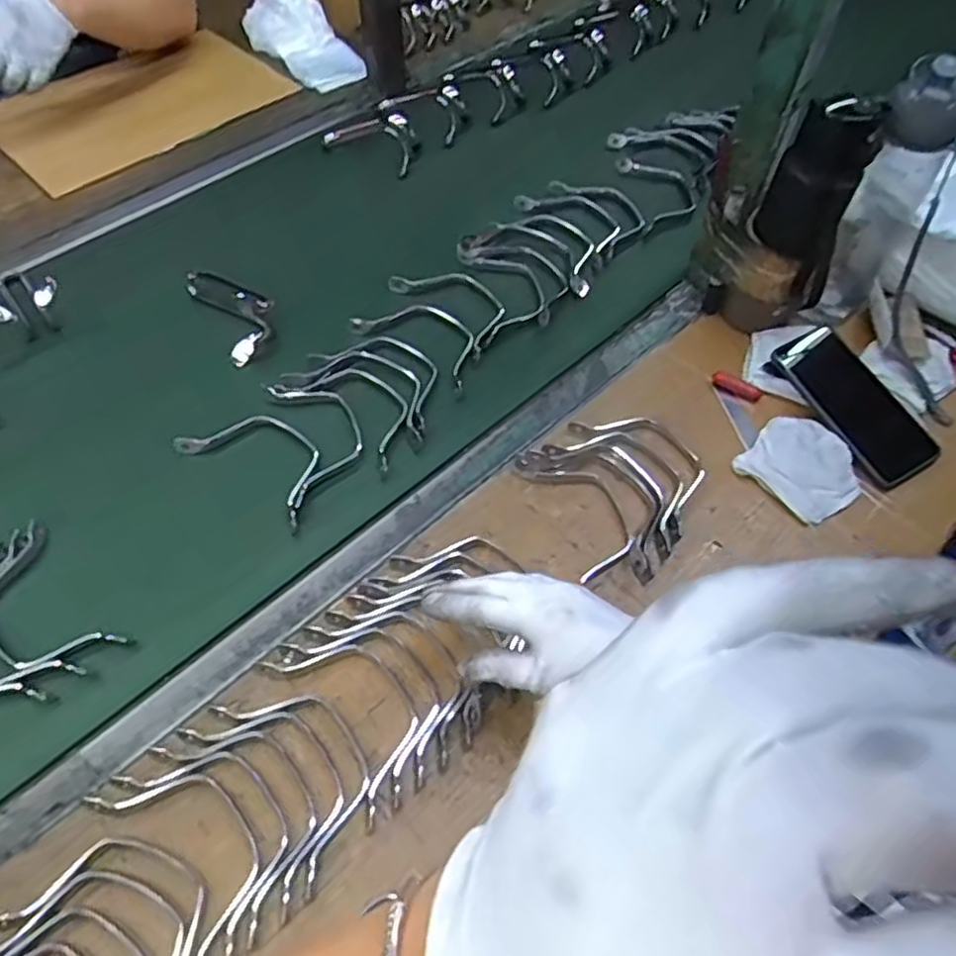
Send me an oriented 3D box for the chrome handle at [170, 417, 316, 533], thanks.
[{"bbox_3d":[-0.192,-0.021,0.618,0.143,0.011,0.075,30,61,19],"label":"chrome handle"}]

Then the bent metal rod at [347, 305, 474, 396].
[{"bbox_3d":[-0.060,-0.145,0.700,0.145,0.011,0.072,28,60,17],"label":"bent metal rod"}]

